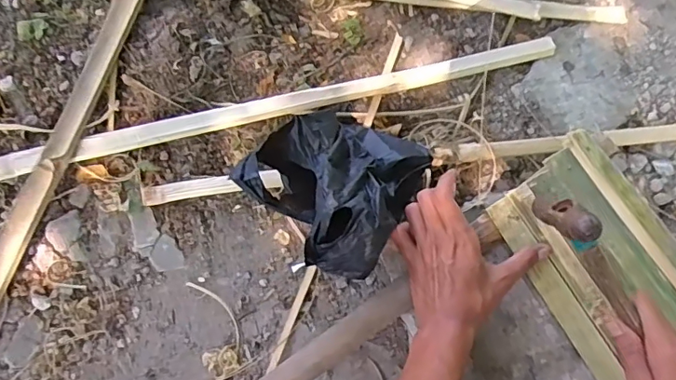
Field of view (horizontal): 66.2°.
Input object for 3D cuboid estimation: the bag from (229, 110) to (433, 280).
[{"bbox_3d":[0.014,-0.014,0.578,0.168,0.109,0.191,40,75,16],"label":"bag"}]

